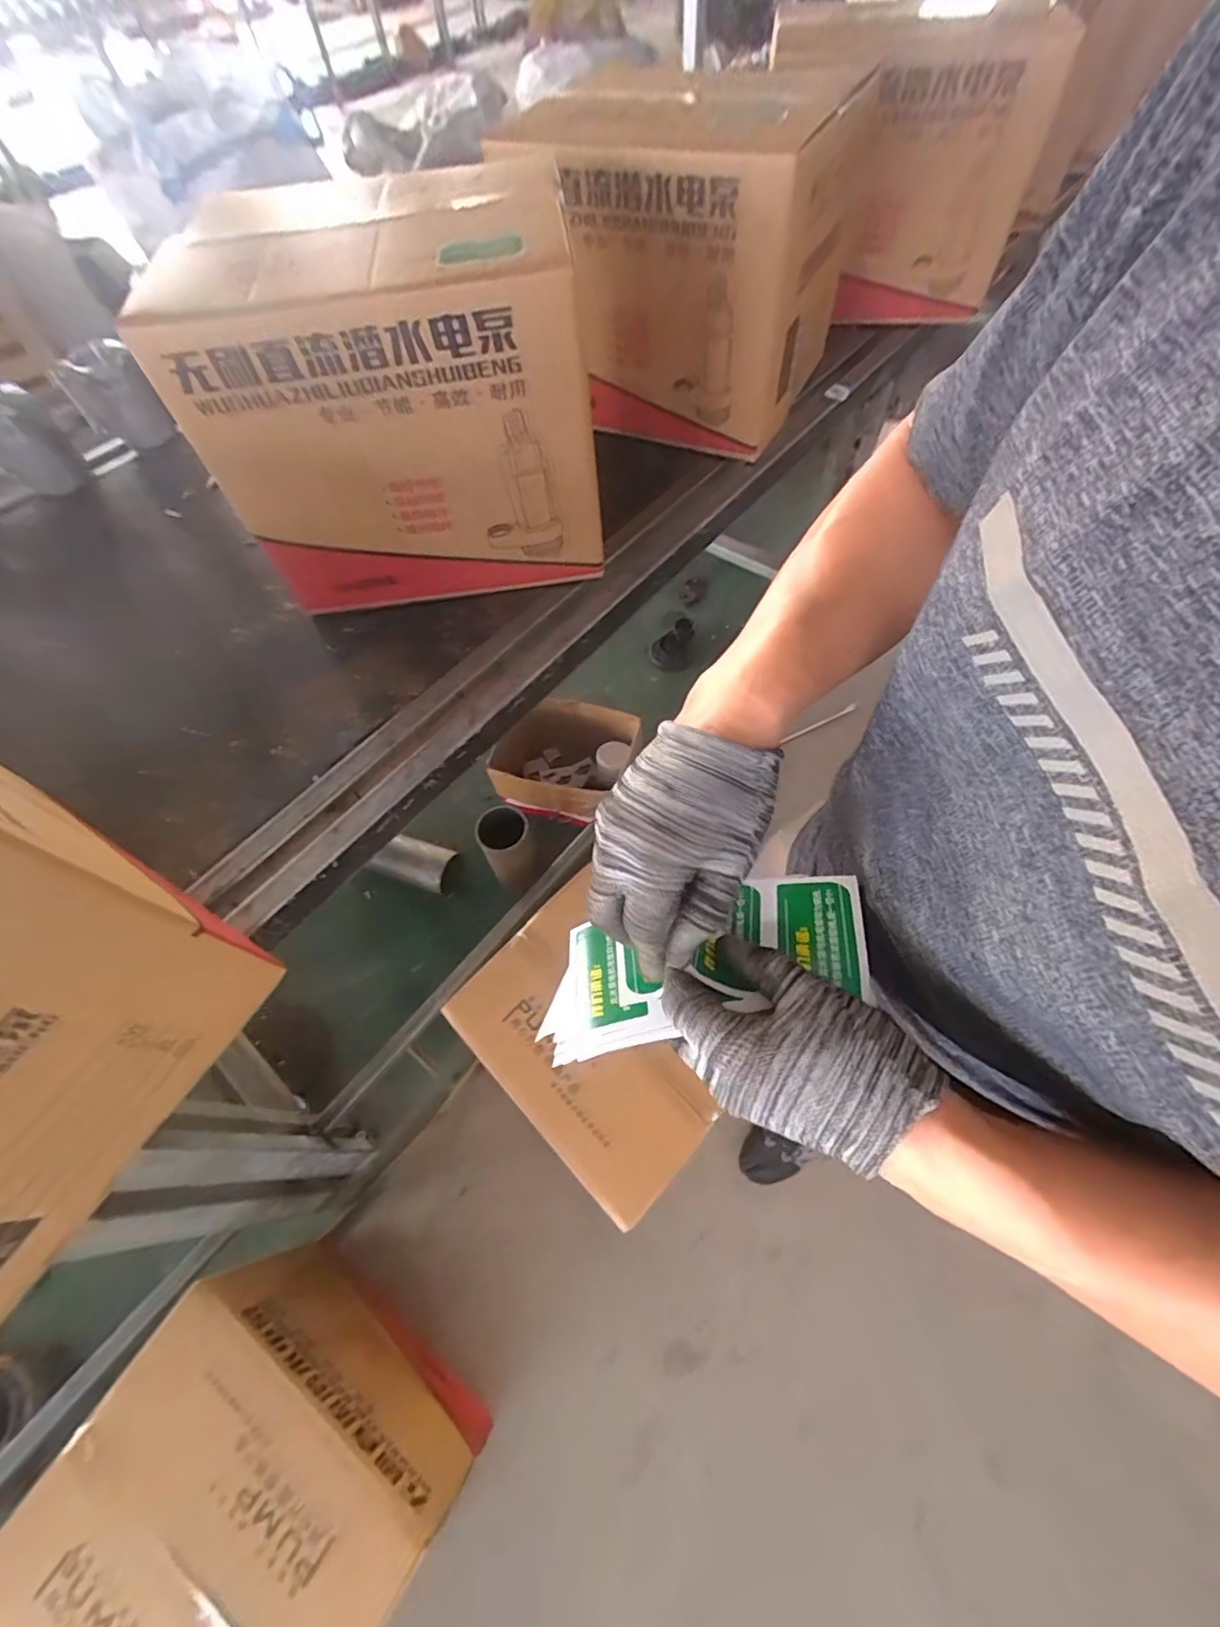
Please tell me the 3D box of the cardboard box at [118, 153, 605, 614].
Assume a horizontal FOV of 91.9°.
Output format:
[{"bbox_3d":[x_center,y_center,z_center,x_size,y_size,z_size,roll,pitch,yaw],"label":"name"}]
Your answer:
[{"bbox_3d":[-0.262,-0.552,0.809,0.452,0.373,0.341,-8,60,0],"label":"cardboard box"}]

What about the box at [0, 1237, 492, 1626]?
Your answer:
[{"bbox_3d":[-0.475,0.949,0.832,0.444,0.324,0.382,28,66,18],"label":"box"}]

